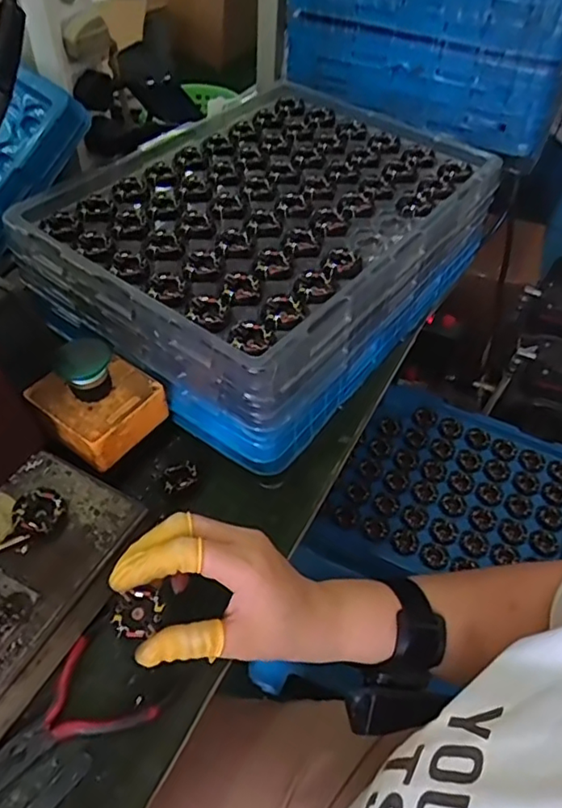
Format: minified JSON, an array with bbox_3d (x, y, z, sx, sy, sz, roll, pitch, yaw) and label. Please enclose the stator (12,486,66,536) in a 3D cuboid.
[{"bbox_3d":[-0.152,0.069,0.366,0.027,0.014,0.029,2,50,-2],"label":"stator"}]

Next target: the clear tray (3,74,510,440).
[{"bbox_3d":[-0.010,-0.170,0.521,0.284,0.054,0.369,32,55,21],"label":"clear tray"}]

